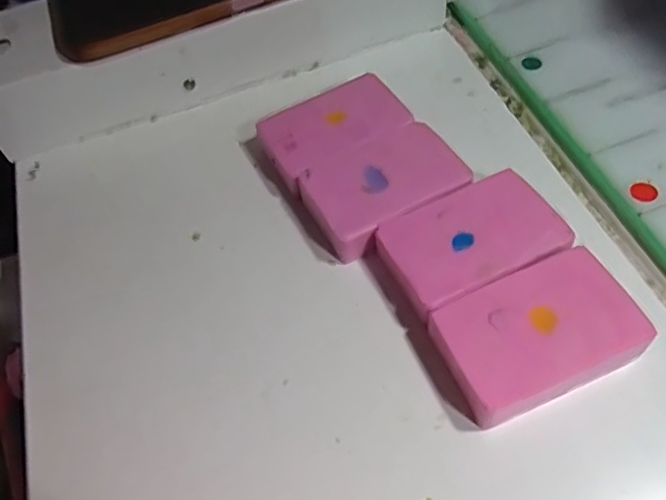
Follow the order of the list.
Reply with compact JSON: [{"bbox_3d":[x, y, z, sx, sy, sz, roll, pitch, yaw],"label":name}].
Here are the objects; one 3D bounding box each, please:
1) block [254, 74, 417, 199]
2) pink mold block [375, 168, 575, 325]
[{"bbox_3d":[0.000,-0.057,0.292,0.067,0.021,0.045,-29,57,-14],"label":"block"},{"bbox_3d":[0.056,-0.001,0.247,0.071,0.021,0.045,-24,56,-11],"label":"pink mold block"}]

